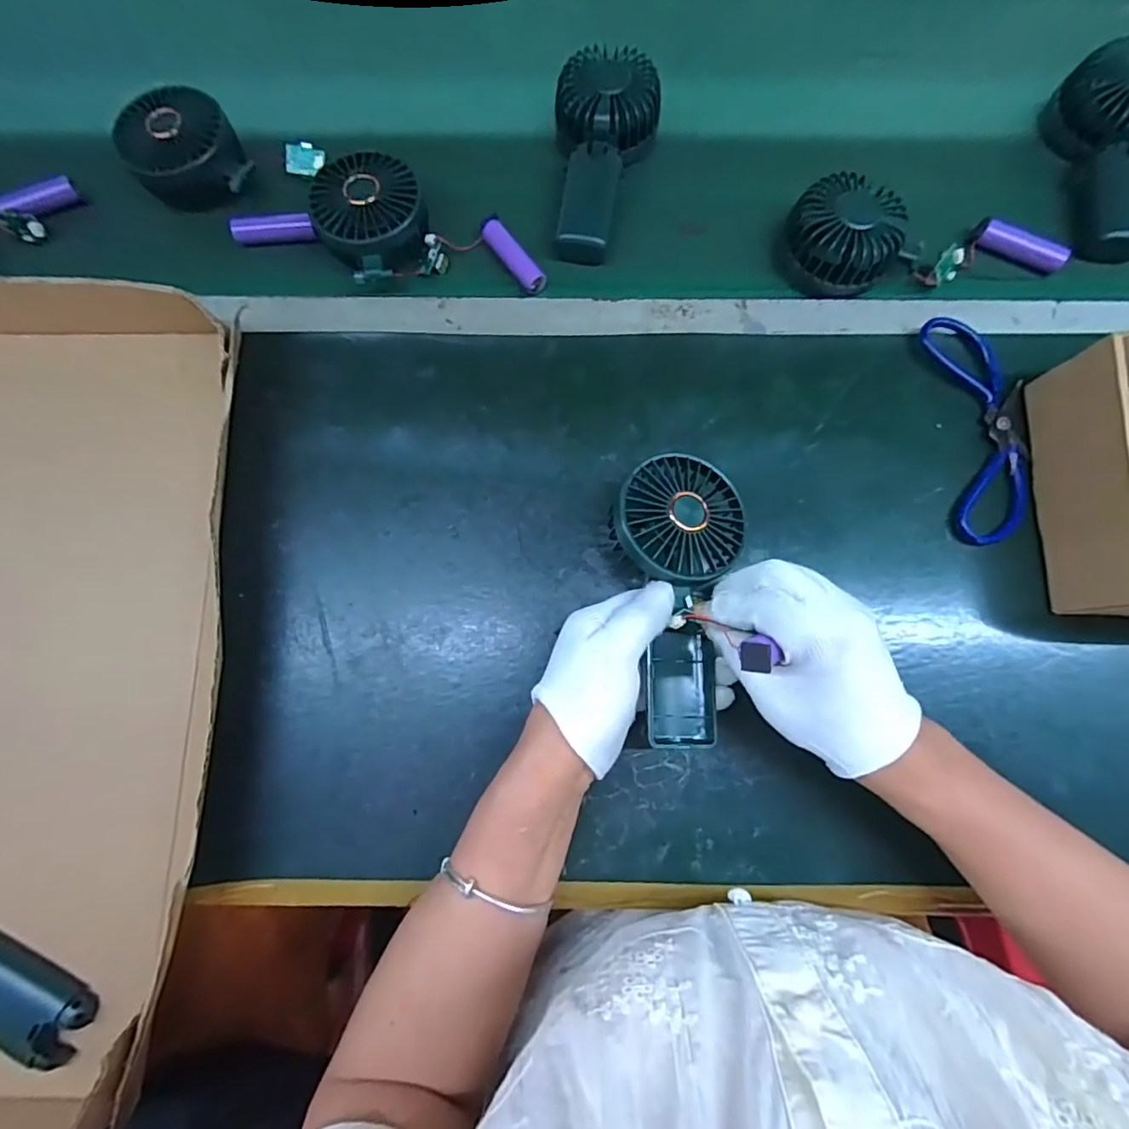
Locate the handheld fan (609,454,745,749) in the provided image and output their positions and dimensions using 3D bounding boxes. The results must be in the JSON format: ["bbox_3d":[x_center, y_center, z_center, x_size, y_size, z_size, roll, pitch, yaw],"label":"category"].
[{"bbox_3d":[0.075,0.022,0.343,0.083,0.033,0.182,-1,85,1],"label":"handheld fan"}]

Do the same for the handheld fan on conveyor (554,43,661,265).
[{"bbox_3d":[0.036,-0.334,0.441,0.084,0.046,0.167,0,78,1],"label":"handheld fan on conveyor"}]

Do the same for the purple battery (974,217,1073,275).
[{"bbox_3d":[0.366,-0.256,0.433,0.069,0.018,0.015,34,80,8],"label":"purple battery"}]

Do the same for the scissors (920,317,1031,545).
[{"bbox_3d":[0.306,-0.100,0.396,0.062,0.020,0.169,-4,78,0],"label":"scissors"}]

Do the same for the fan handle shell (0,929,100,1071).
[{"bbox_3d":[-0.335,0.261,0.327,0.097,0.023,0.049,17,78,4],"label":"fan handle shell"}]

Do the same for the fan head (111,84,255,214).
[{"bbox_3d":[-0.310,-0.335,0.446,0.085,0.047,0.087,0,78,1],"label":"fan head"}]

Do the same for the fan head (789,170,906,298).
[{"bbox_3d":[0.219,-0.255,0.421,0.078,0.041,0.079,0,78,1],"label":"fan head"}]

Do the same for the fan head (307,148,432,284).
[{"bbox_3d":[-0.153,-0.276,0.425,0.086,0.034,0.089,0,78,1],"label":"fan head"}]

